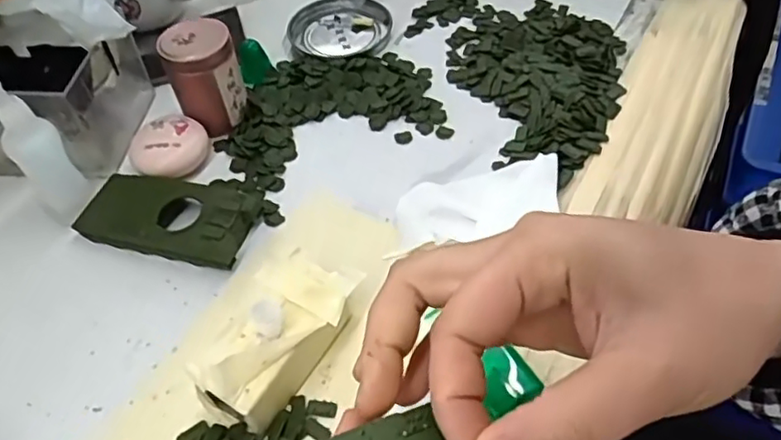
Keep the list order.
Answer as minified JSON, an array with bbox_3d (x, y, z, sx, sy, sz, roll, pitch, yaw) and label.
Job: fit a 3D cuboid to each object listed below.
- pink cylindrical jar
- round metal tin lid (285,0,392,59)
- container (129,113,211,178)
[{"bbox_3d":[-0.119,-0.092,0.412,0.043,0.064,0.035,-13,51,-5],"label":"pink cylindrical jar"},{"bbox_3d":[-0.042,-0.147,0.495,0.076,0.013,0.078,-3,51,3],"label":"round metal tin lid"},{"bbox_3d":[-0.140,-0.046,0.406,0.047,0.022,0.039,-26,53,-15],"label":"container"}]

